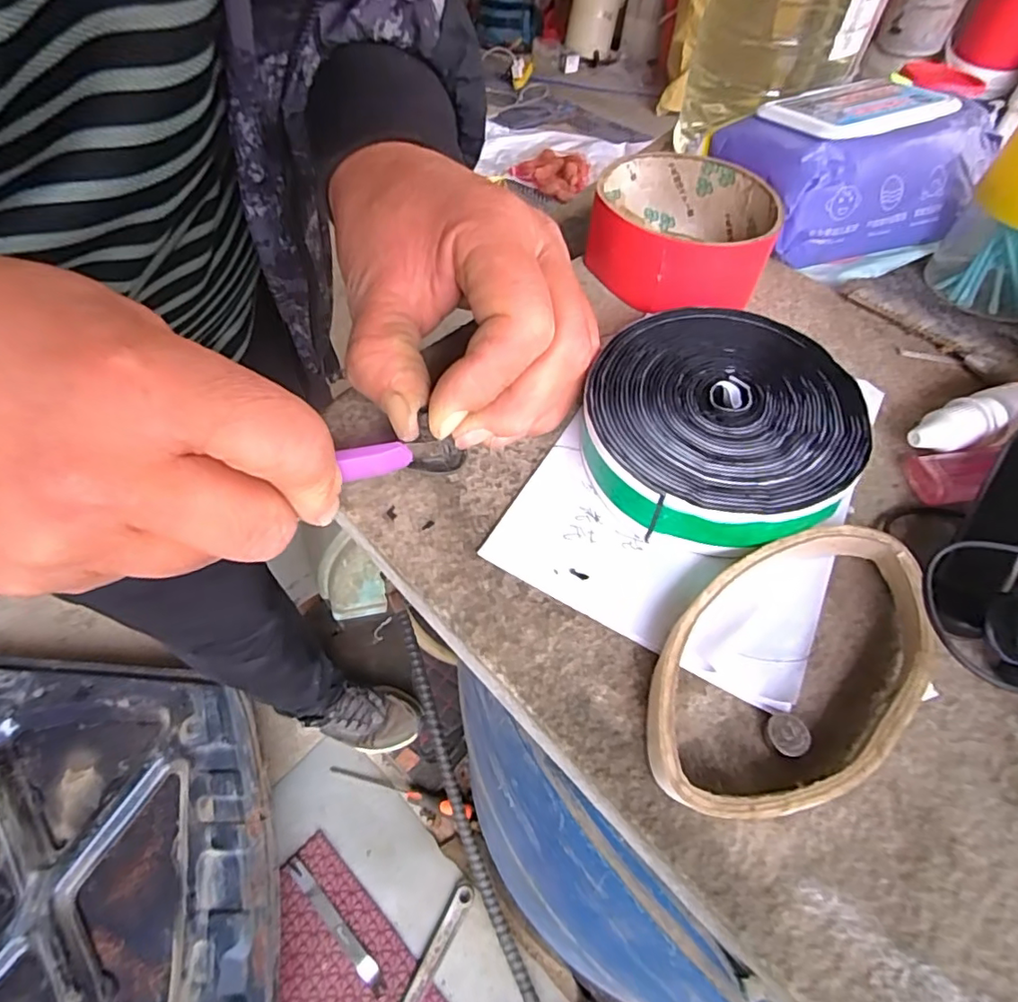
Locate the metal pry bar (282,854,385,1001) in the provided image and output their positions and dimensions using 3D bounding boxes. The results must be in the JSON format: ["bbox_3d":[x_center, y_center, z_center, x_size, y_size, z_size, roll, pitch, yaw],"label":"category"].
[{"bbox_3d":[-0.271,0.652,0.878,0.233,0.010,0.025,35,61,28],"label":"metal pry bar"}]

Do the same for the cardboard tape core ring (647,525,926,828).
[{"bbox_3d":[0.083,0.046,0.165,0.106,0.014,0.060,-35,62,-24],"label":"cardboard tape core ring"}]

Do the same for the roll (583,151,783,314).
[{"bbox_3d":[0.079,-0.123,0.264,0.081,0.034,0.087,1,54,-1],"label":"roll"}]

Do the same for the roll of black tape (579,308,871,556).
[{"bbox_3d":[0.075,-0.028,0.206,0.090,0.030,0.094,1,54,-1],"label":"roll of black tape"}]

